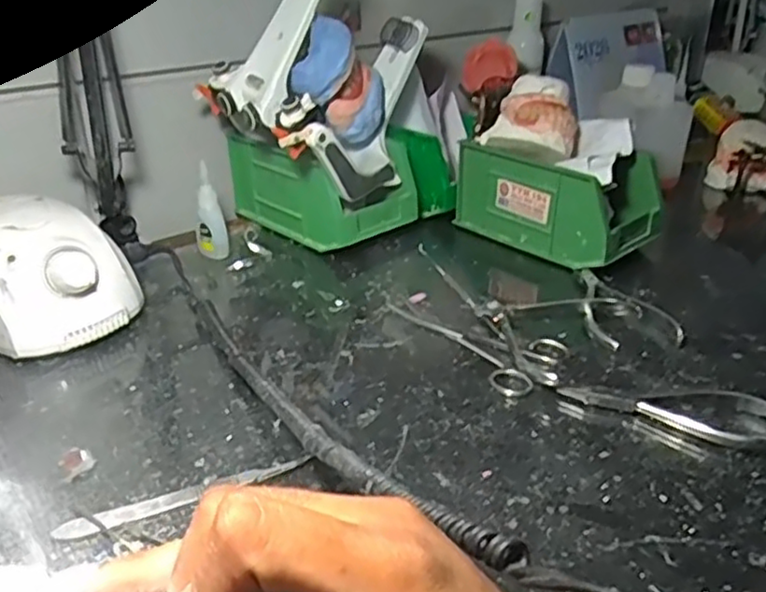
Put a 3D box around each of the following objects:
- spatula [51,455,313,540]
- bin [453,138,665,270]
[{"bbox_3d":[-0.102,0.105,0.364,0.130,0.005,0.012,-13,32,-23],"label":"spatula"},{"bbox_3d":[0.168,-0.097,0.660,0.098,0.079,0.174,-23,37,-36],"label":"bin"}]

